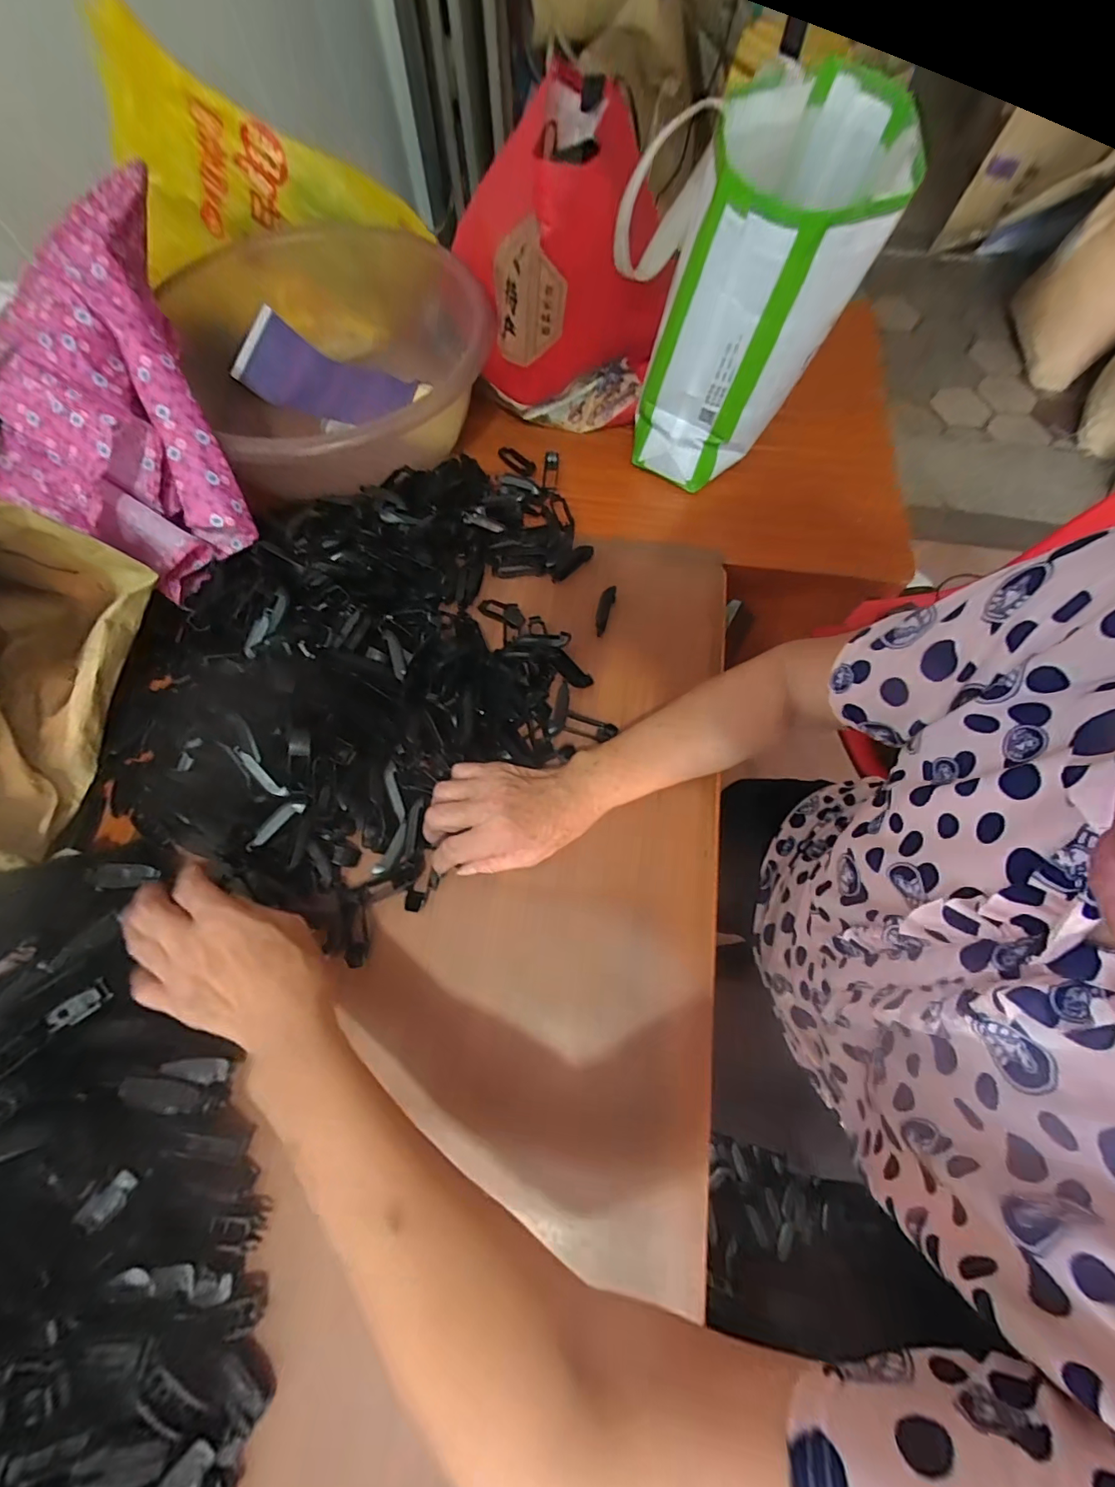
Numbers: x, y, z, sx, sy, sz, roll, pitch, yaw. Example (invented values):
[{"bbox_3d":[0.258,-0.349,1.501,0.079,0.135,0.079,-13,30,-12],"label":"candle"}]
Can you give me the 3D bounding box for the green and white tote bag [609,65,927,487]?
[{"bbox_3d":[0.219,-0.497,0.521,0.184,0.228,0.363,26,71,9],"label":"green and white tote bag"}]

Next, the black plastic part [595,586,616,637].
[{"bbox_3d":[0.047,-0.134,0.497,0.013,0.013,0.053,17,69,6],"label":"black plastic part"}]

